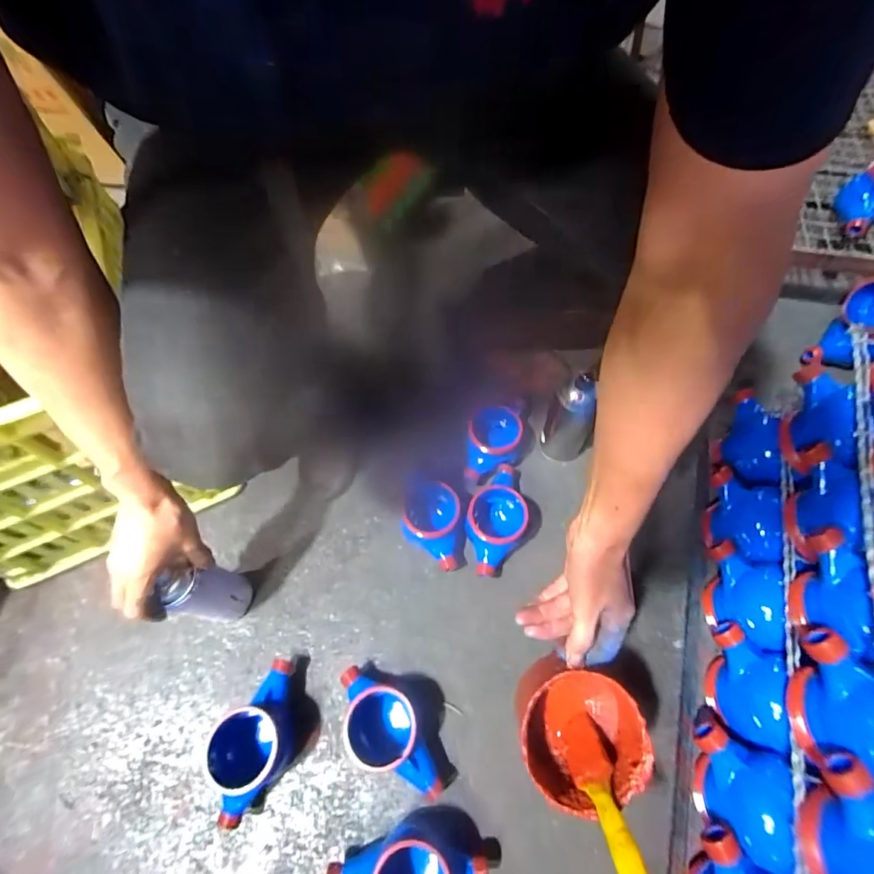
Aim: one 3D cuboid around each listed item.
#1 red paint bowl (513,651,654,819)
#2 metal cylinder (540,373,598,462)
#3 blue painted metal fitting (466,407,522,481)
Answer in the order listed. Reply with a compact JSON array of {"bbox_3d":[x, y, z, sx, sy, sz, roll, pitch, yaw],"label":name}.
[{"bbox_3d":[0.130,0.279,0.428,0.104,0.102,0.110,-1,59,1],"label":"red paint bowl"},{"bbox_3d":[0.200,-0.023,0.670,0.070,0.181,0.063,26,64,16],"label":"metal cylinder"},{"bbox_3d":[0.086,0.011,0.709,0.077,0.084,0.120,6,60,5],"label":"blue painted metal fitting"}]

